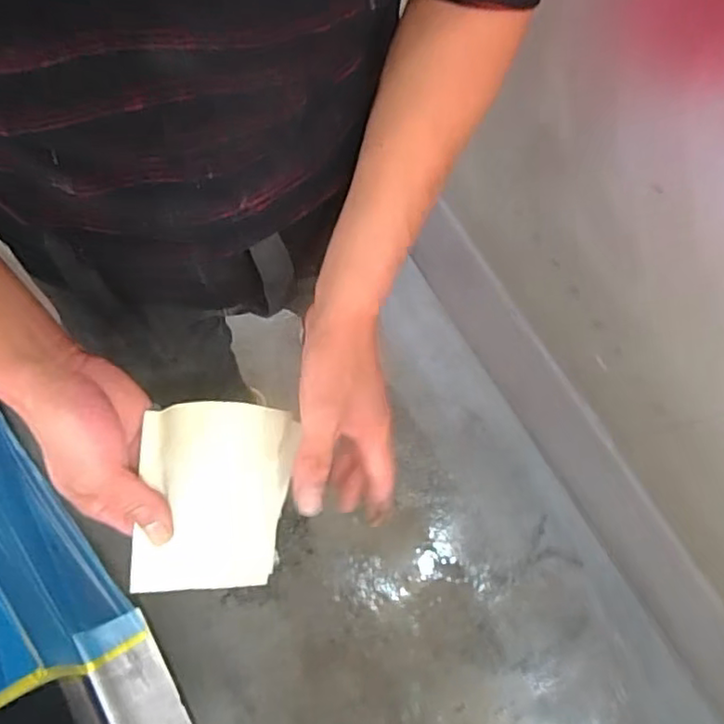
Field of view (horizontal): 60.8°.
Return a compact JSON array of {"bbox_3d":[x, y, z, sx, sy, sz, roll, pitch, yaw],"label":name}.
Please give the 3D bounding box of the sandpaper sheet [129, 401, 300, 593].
[{"bbox_3d":[-0.102,0.092,0.435,0.102,0.019,0.125,5,75,-19],"label":"sandpaper sheet"}]

